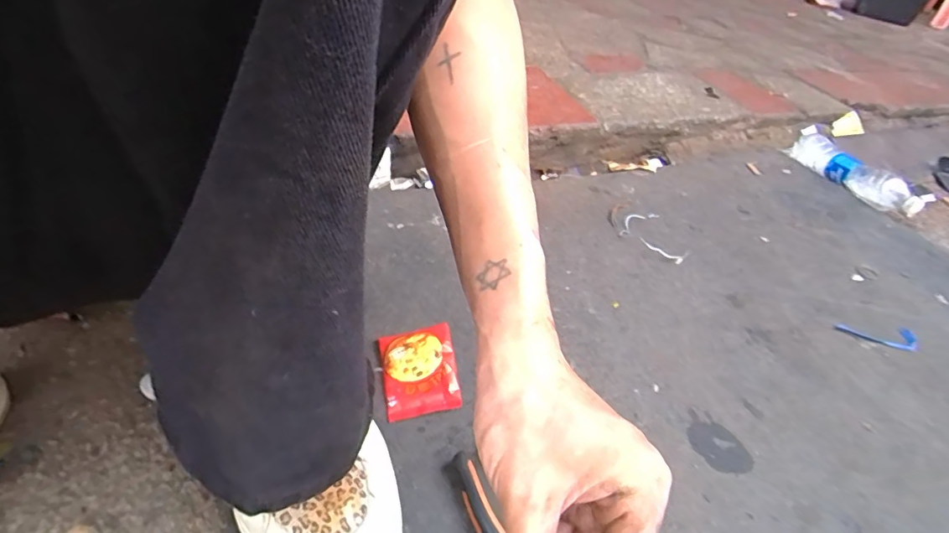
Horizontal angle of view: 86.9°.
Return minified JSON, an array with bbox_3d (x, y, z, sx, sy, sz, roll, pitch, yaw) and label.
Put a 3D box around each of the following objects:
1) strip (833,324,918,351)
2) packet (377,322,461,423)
[{"bbox_3d":[0.493,0.086,0.611,0.098,0.004,0.038,4,39,-5],"label":"strip"},{"bbox_3d":[-0.051,0.095,0.458,0.066,0.006,0.082,-9,56,-11],"label":"packet"}]

